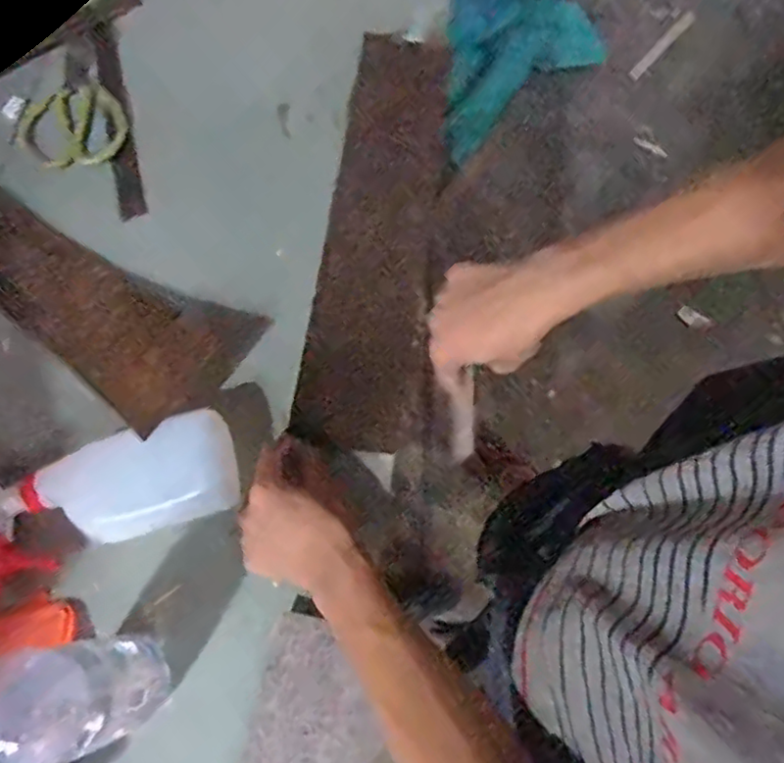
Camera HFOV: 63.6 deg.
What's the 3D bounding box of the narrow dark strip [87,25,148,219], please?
[{"bbox_3d":[-0.280,-0.269,0.650,0.028,0.007,0.220,-12,79,-9],"label":"narrow dark strip"}]

